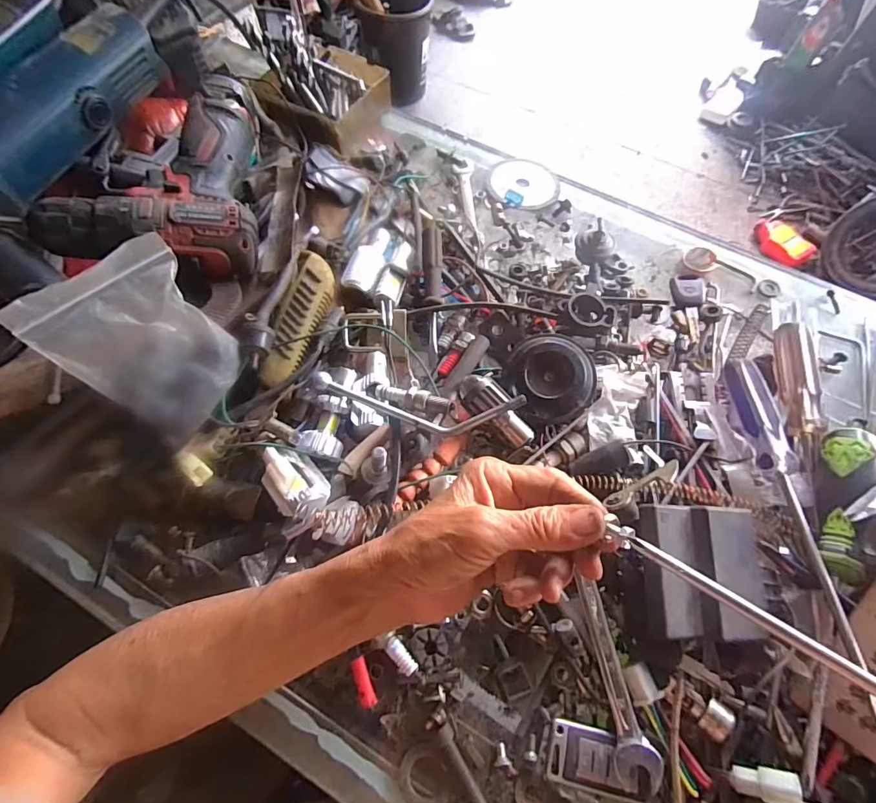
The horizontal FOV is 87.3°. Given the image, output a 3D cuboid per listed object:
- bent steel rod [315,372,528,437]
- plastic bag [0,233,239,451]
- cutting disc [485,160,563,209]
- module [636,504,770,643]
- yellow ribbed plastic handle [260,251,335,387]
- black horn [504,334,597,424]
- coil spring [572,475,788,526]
[{"bbox_3d":[-0.016,0.005,0.337,0.153,0.016,0.034,7,83,7],"label":"bent steel rod"},{"bbox_3d":[-0.189,-0.034,0.303,0.092,0.017,0.116,-39,115,-14],"label":"plastic bag"},{"bbox_3d":[0.090,-0.227,0.478,0.073,0.004,0.073,1,65,-1],"label":"cutting disc"},{"bbox_3d":[0.162,0.104,0.282,0.074,0.025,0.075,2,66,0],"label":"module"},{"bbox_3d":[-0.109,-0.068,0.367,0.032,0.014,0.119,9,66,3],"label":"yellow ribbed plastic handle"},{"bbox_3d":[0.085,-0.020,0.345,0.063,0.024,0.065,0,66,-1],"label":"black horn"},{"bbox_3d":[0.175,0.066,0.326,0.152,0.015,0.014,9,66,3],"label":"coil spring"}]

